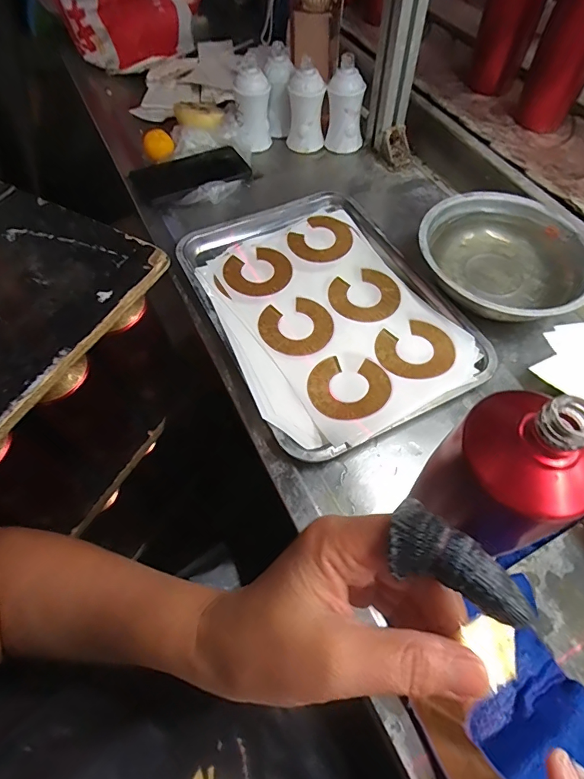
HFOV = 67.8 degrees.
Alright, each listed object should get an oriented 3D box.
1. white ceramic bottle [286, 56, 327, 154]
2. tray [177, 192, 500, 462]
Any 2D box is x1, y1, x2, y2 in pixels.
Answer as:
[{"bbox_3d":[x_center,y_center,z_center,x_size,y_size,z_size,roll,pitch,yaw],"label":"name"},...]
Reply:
[{"bbox_3d":[0.021,-0.421,0.655,0.056,0.103,0.047,-4,60,-2],"label":"white ceramic bottle"},{"bbox_3d":[0.035,-0.105,0.501,0.249,0.021,0.346,-24,63,-13],"label":"tray"}]

